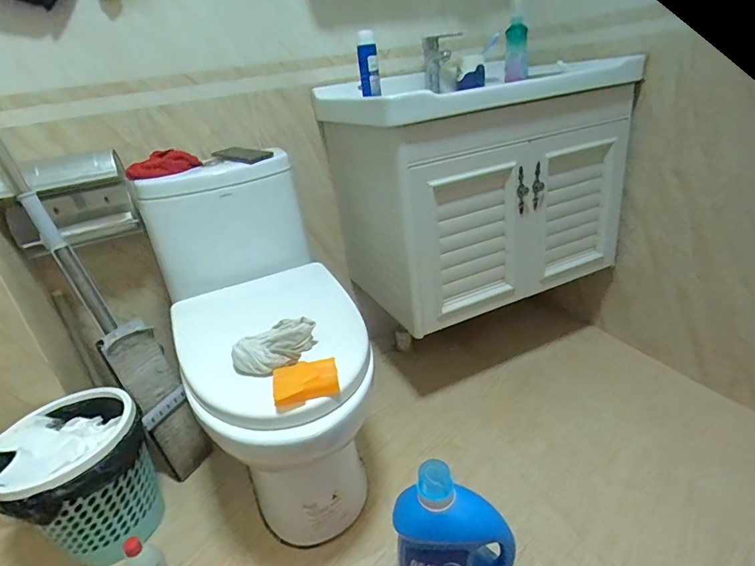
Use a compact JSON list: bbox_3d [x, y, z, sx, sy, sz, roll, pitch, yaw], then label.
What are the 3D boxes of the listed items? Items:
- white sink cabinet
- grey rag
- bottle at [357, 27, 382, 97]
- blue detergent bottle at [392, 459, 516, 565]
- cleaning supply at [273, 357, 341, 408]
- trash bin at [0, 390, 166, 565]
[{"bbox_3d":[0.288,-0.263,1.205,0.733,0.536,0.459,-15,26,-15],"label":"white sink cabinet"},{"bbox_3d":[-0.181,0.112,0.762,0.132,0.049,0.099,-5,26,6],"label":"grey rag"},{"bbox_3d":[-0.020,-0.509,1.017,0.045,0.132,0.042,-6,26,3],"label":"bottle"},{"bbox_3d":[0.126,0.420,0.720,0.189,0.262,0.088,-2,26,11],"label":"blue detergent bottle"},{"bbox_3d":[-0.113,0.157,0.692,0.100,0.034,0.061,-12,26,-8],"label":"cleaning supply"},{"bbox_3d":[-0.618,0.416,0.932,0.262,0.260,0.247,-28,32,-37],"label":"trash bin"}]

